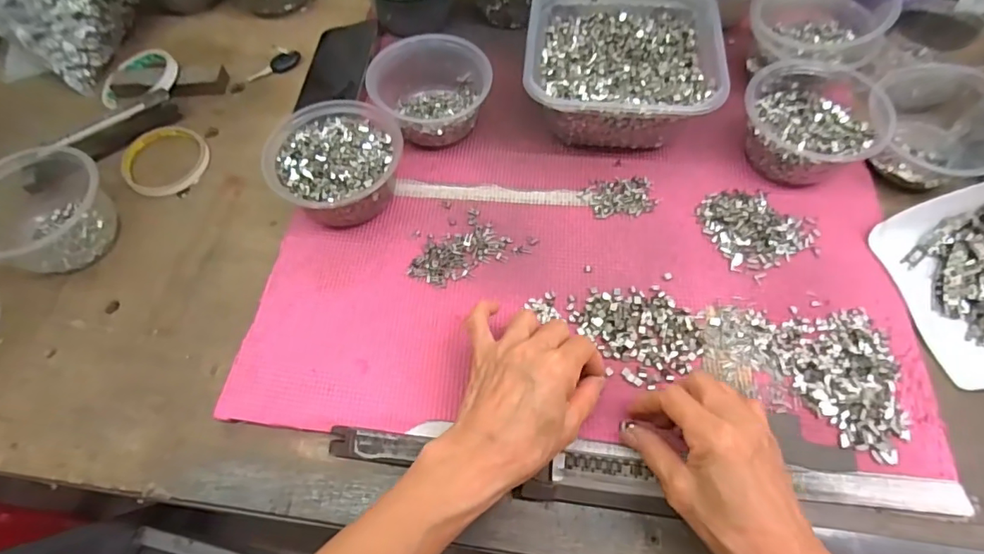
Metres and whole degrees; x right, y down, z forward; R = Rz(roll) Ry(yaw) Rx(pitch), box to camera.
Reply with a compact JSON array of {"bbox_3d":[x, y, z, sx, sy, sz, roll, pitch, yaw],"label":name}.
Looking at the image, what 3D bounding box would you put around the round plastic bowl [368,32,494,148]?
[{"bbox_3d":[-0.056,-0.173,0.495,0.106,0.070,0.087,-24,64,-9],"label":"round plastic bowl"}]

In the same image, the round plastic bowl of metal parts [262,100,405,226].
[{"bbox_3d":[-0.136,-0.101,0.465,0.112,0.061,0.112,-1,61,2],"label":"round plastic bowl of metal parts"}]

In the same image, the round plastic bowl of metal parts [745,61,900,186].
[{"bbox_3d":[0.282,-0.137,0.466,0.113,0.055,0.108,-1,63,3],"label":"round plastic bowl of metal parts"}]

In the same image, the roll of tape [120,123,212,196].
[{"bbox_3d":[-0.332,-0.119,0.523,0.082,0.009,0.082,33,69,19],"label":"roll of tape"}]

